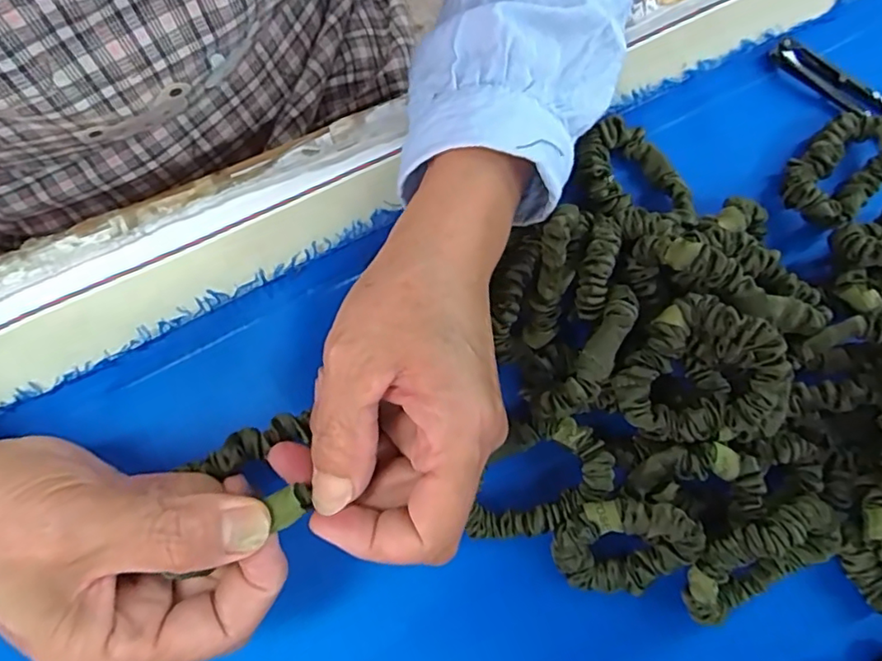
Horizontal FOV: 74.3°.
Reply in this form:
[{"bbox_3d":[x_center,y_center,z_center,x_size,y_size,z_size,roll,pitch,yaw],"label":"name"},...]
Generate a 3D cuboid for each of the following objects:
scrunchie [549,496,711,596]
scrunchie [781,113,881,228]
[{"bbox_3d":[0.082,0.094,0.257,0.060,0.014,0.050,-23,118,17],"label":"scrunchie"},{"bbox_3d":[0.208,-0.085,0.302,0.069,0.016,0.040,-41,84,-8],"label":"scrunchie"}]

